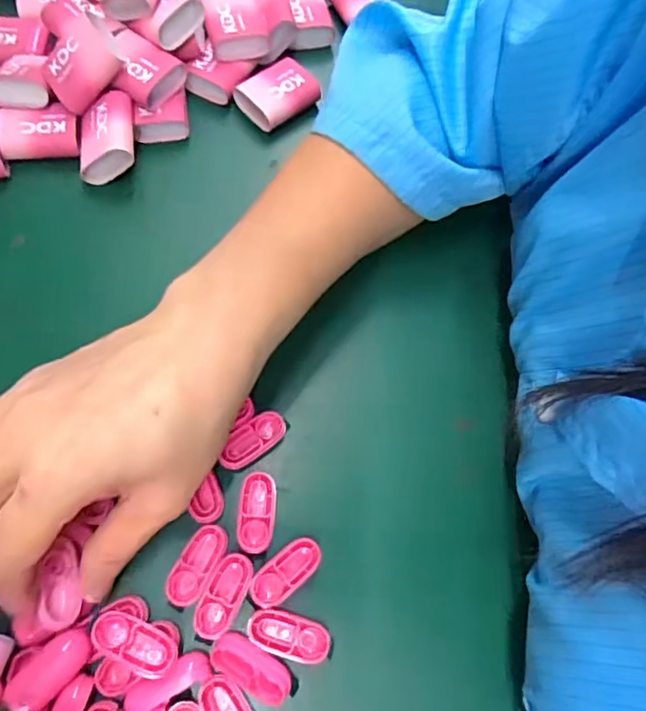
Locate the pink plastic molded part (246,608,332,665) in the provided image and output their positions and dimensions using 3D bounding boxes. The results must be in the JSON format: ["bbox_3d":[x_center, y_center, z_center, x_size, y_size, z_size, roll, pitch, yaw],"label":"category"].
[{"bbox_3d":[-0.014,0.115,0.237,0.034,0.005,0.016,16,67,4],"label":"pink plastic molded part"}]

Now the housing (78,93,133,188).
[{"bbox_3d":[-0.120,-0.121,0.318,0.038,0.015,0.042,-22,70,25],"label":"housing"}]

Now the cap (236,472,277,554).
[{"bbox_3d":[-0.030,0.069,0.254,0.016,0.004,0.033,4,66,-1],"label":"cap"}]

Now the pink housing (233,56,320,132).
[{"bbox_3d":[-0.027,-0.156,0.351,0.043,0.019,0.034,-37,73,-17],"label":"pink housing"}]

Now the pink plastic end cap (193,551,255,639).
[{"bbox_3d":[-0.042,0.100,0.241,0.014,0.007,0.034,24,68,8],"label":"pink plastic end cap"}]

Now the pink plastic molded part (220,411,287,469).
[{"bbox_3d":[-0.033,0.038,0.265,0.034,0.004,0.016,-36,73,-16],"label":"pink plastic molded part"}]

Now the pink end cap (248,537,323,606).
[{"bbox_3d":[-0.016,0.093,0.246,0.034,0.005,0.015,-39,74,-17],"label":"pink end cap"}]

